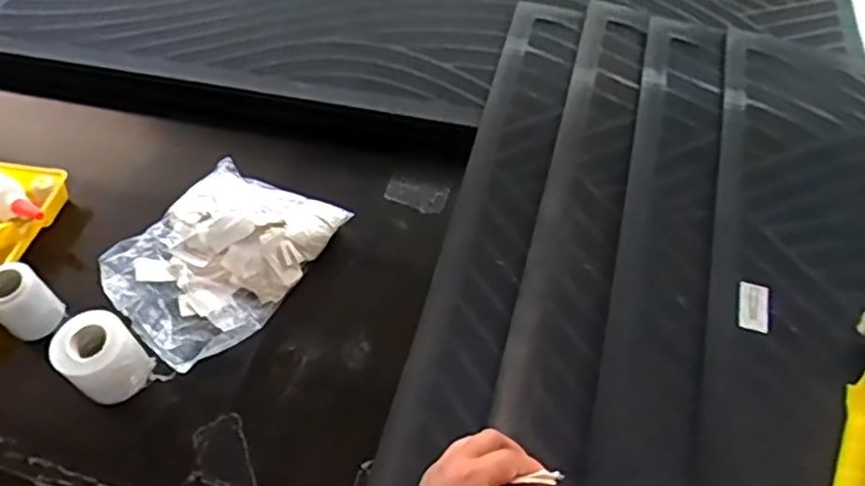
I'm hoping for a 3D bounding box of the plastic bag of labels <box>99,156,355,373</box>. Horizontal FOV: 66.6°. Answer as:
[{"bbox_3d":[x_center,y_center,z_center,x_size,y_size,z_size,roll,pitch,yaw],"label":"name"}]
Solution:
[{"bbox_3d":[-0.226,0.013,0.692,0.172,0.048,0.223,24,59,18],"label":"plastic bag of labels"}]

